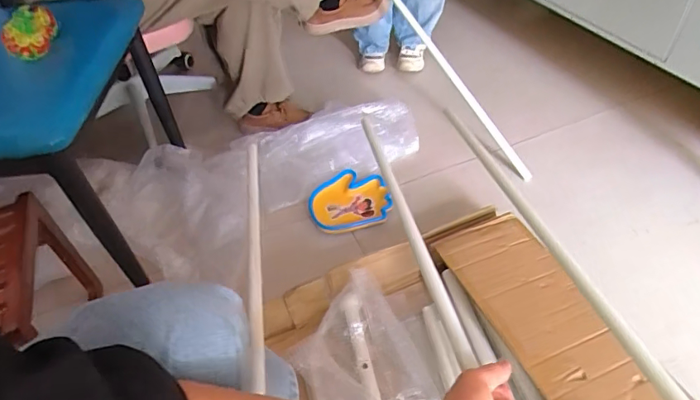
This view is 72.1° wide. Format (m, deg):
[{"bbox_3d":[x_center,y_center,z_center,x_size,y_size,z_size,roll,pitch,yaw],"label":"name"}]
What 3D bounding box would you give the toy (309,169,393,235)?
[{"bbox_3d":[-0.002,0.001,1.065,0.174,0.027,0.170,-4,45,4],"label":"toy"}]

